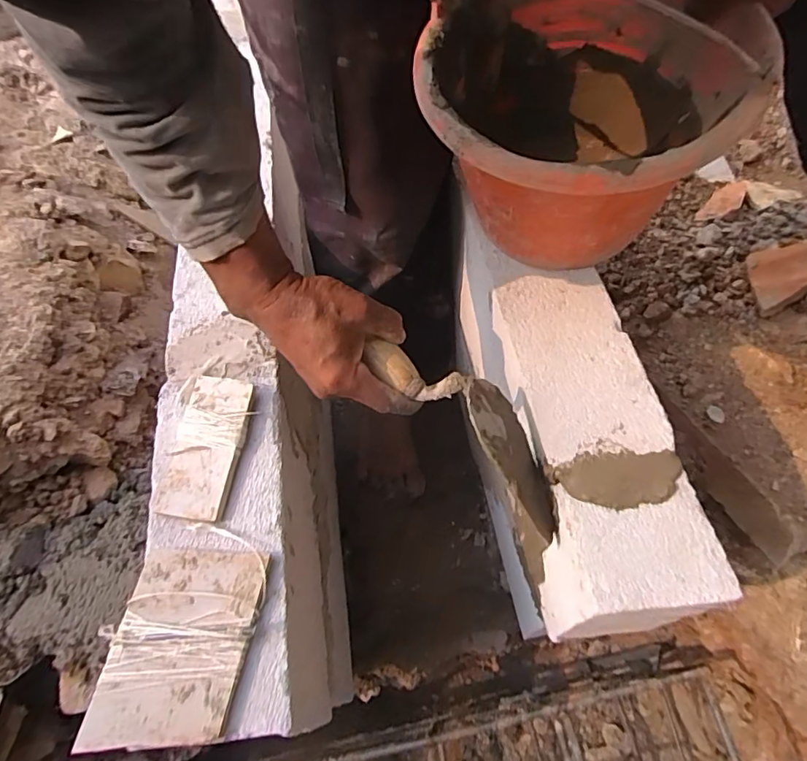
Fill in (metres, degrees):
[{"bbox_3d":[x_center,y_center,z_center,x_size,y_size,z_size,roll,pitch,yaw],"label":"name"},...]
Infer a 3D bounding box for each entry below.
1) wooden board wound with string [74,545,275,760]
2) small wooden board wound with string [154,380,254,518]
[{"bbox_3d":[-0.143,0.166,0.331,0.087,0.010,0.112,2,59,5],"label":"wooden board wound with string"},{"bbox_3d":[-0.154,0.049,0.408,0.051,0.010,0.114,2,59,5],"label":"small wooden board wound with string"}]

